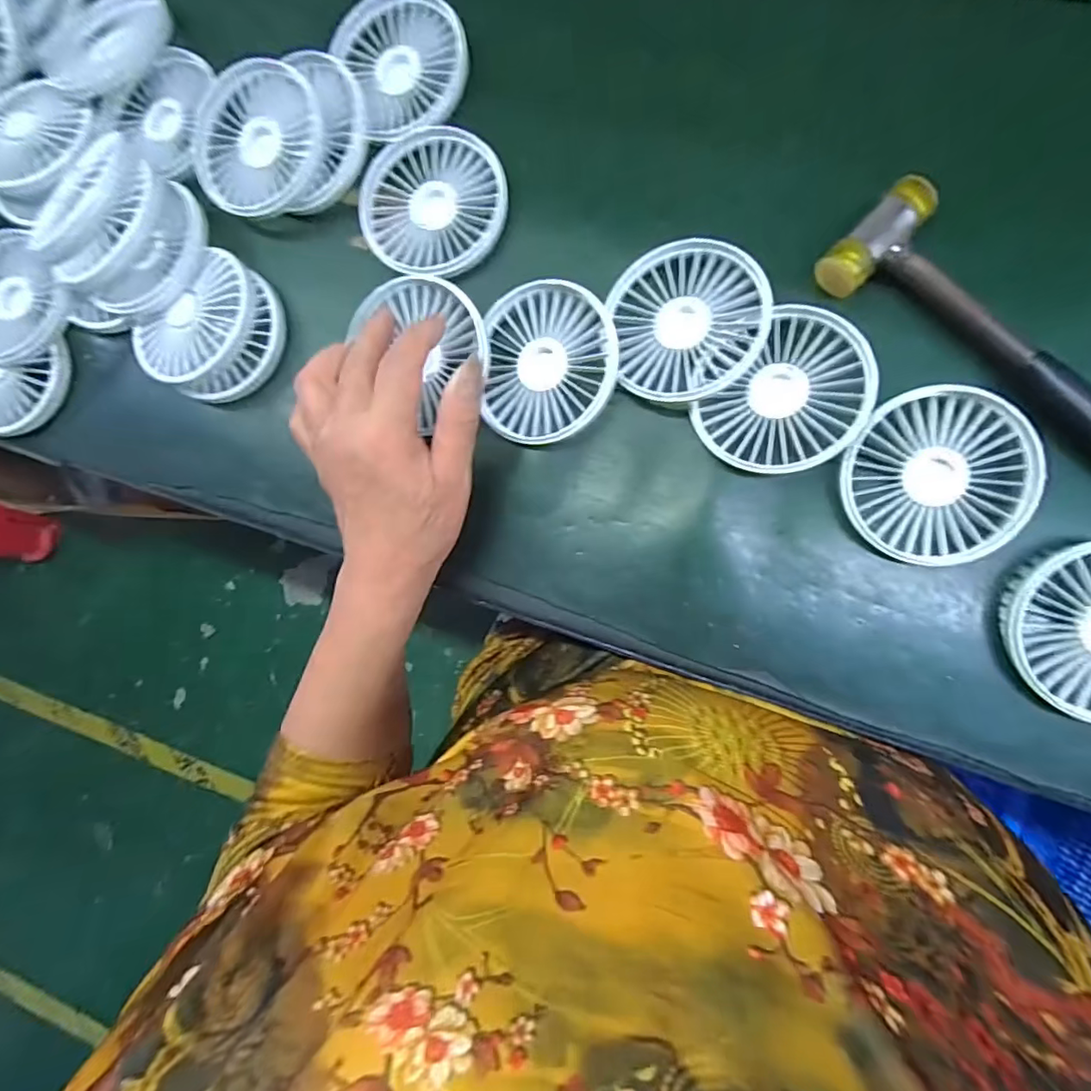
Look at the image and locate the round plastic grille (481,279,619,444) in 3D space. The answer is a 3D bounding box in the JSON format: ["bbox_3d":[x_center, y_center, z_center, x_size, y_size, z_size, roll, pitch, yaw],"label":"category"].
[{"bbox_3d":[0.002,-0.103,0.305,0.078,0.010,0.087,7,94,25],"label":"round plastic grille"}]

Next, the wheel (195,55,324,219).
[{"bbox_3d":[-0.183,-0.256,0.333,0.084,0.020,0.096,-43,84,4],"label":"wheel"}]

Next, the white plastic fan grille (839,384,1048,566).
[{"bbox_3d":[0.201,-0.034,0.275,0.088,0.018,0.084,0,87,8],"label":"white plastic fan grille"}]

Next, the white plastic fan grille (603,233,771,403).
[{"bbox_3d":[0.077,-0.123,0.292,0.078,0.021,0.085,-7,86,8],"label":"white plastic fan grille"}]

